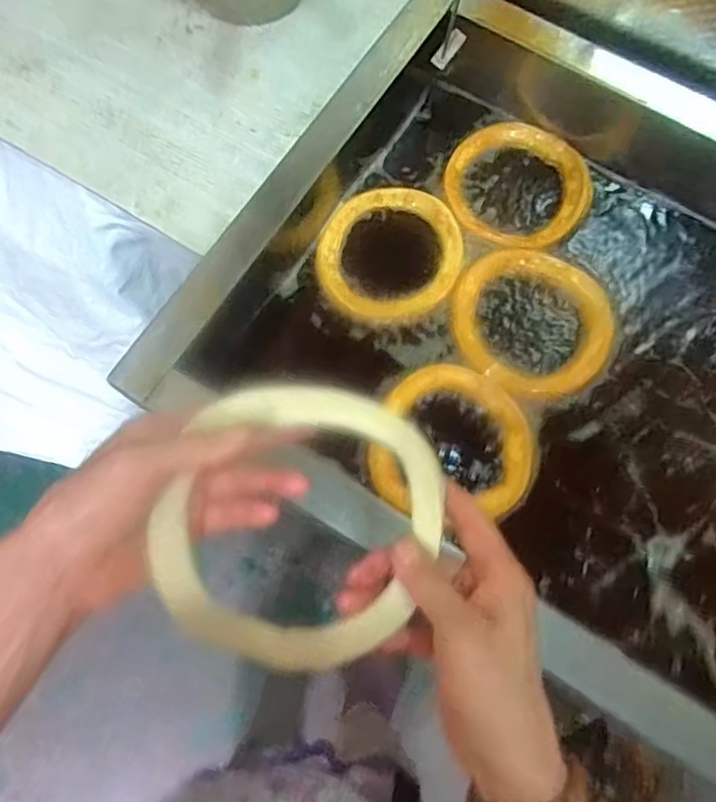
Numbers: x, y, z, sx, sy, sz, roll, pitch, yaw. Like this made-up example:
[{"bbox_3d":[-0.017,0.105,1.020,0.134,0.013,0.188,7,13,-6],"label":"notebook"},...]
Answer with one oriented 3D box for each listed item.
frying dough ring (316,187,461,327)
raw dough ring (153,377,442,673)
[{"bbox_3d":[0.034,-0.159,0.701,0.149,0.018,0.160,0,73,-1],"label":"frying dough ring"},{"bbox_3d":[-0.028,0.064,0.337,0.135,0.037,0.149,22,81,-8],"label":"raw dough ring"}]

